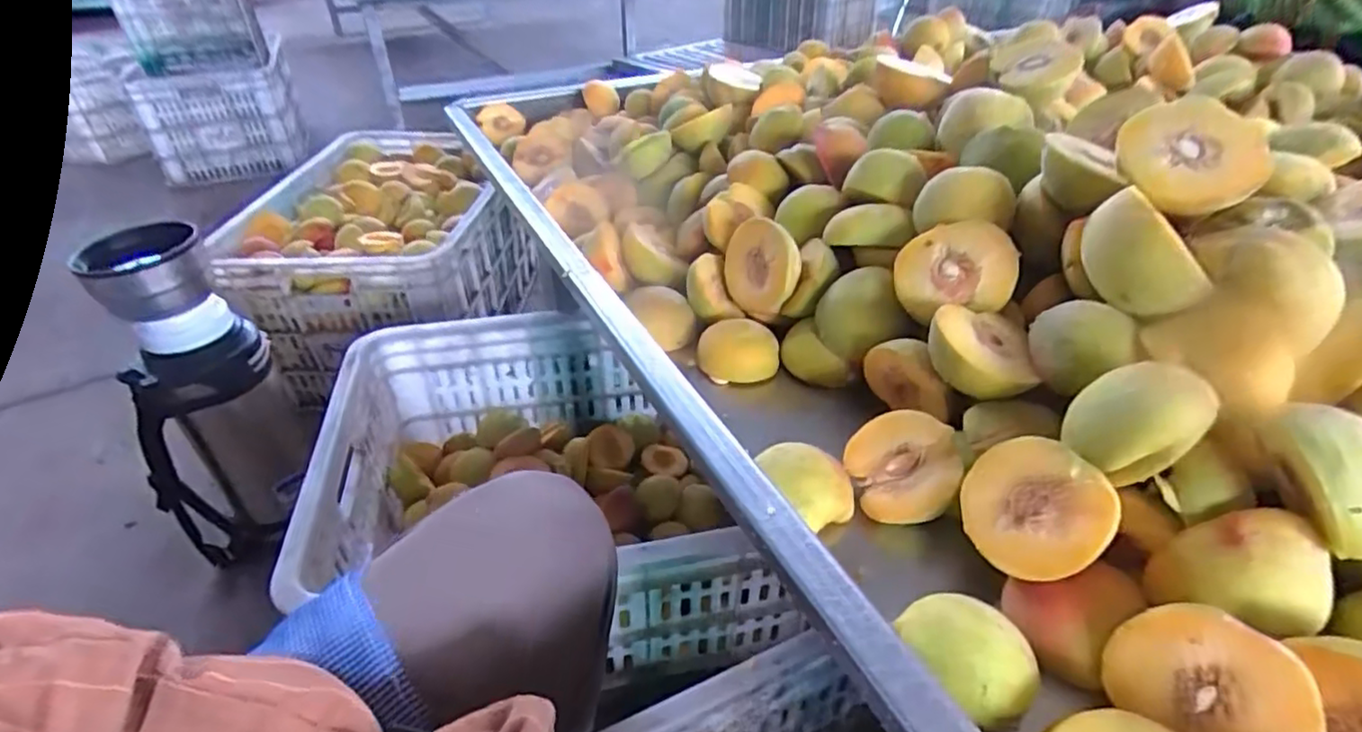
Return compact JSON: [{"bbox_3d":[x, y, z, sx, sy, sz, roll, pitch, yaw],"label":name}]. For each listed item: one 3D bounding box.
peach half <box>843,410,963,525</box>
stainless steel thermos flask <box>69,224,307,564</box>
[{"bbox_3d":[0.122,0.055,0.352,0.055,0.029,0.056,-31,62,18],"label":"peach half"},{"bbox_3d":[-0.513,0.045,0.703,0.148,0.366,0.092,-27,44,-31],"label":"stainless steel thermos flask"}]

